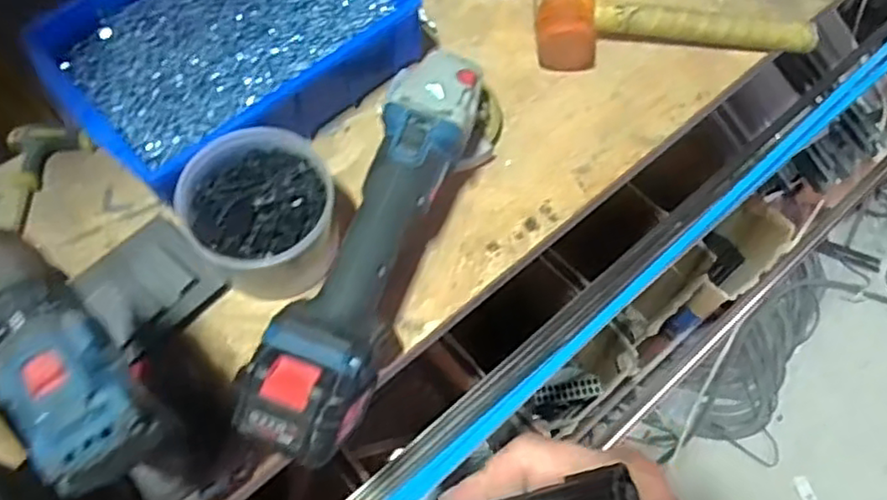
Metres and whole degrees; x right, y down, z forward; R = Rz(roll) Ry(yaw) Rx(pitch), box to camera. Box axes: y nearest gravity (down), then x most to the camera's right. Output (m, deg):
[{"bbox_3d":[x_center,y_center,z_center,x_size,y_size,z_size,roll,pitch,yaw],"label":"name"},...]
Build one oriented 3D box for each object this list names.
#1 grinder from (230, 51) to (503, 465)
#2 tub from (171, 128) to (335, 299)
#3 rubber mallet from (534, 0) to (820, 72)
[{"bbox_3d":[-0.041,-0.018,0.532,0.083,0.110,0.379,22,66,7],"label":"grinder"},{"bbox_3d":[-0.148,-0.029,0.548,0.115,0.072,0.117,1,66,-3],"label":"tub"},{"bbox_3d":[0.234,-0.248,0.678,0.290,0.053,0.112,-5,66,-5],"label":"rubber mallet"}]

